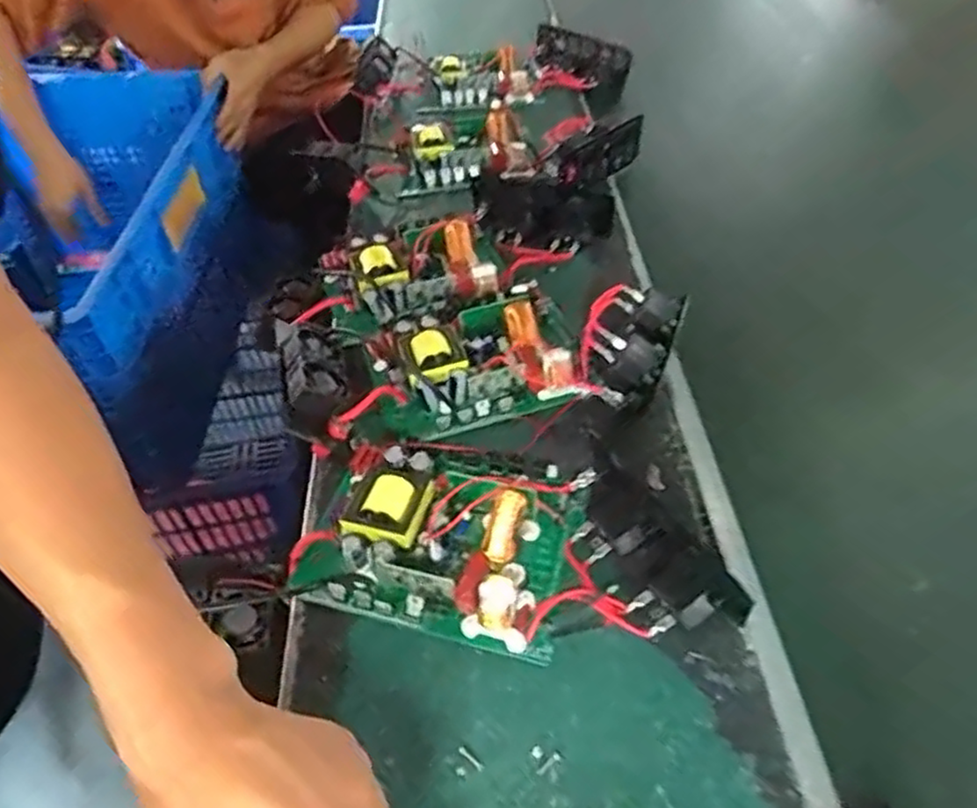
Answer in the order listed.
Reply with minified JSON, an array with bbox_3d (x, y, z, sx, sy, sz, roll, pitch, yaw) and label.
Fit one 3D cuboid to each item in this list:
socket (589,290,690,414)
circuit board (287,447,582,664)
[{"bbox_3d":[0.107,-0.041,0.504,0.049,0.028,0.108,18,49,17],"label":"socket"},{"bbox_3d":[-0.029,0.078,0.438,0.186,0.040,0.129,8,49,14],"label":"circuit board"}]

